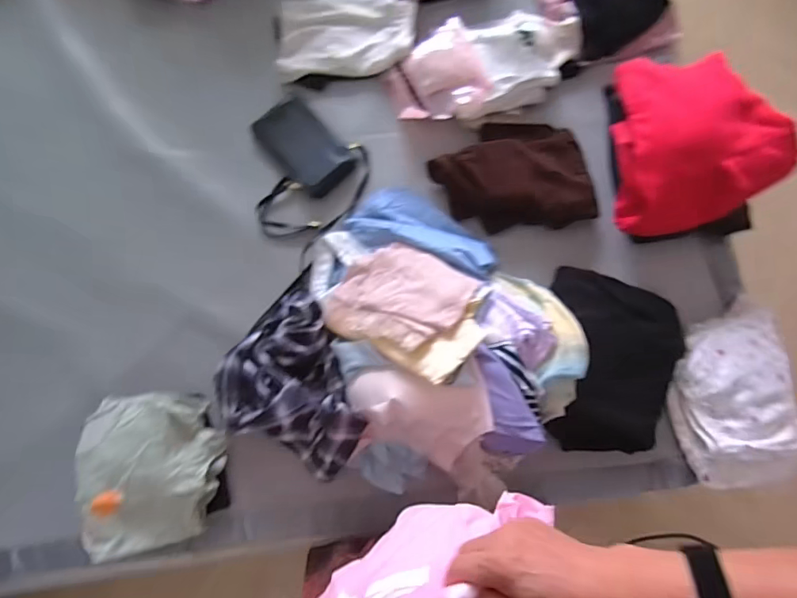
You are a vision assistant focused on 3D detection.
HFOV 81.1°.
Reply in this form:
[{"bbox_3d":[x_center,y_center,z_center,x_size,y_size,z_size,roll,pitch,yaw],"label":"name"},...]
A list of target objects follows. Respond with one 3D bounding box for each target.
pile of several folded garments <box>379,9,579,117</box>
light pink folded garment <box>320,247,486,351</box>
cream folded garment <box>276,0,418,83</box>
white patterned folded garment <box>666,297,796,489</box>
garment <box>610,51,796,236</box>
[{"bbox_3d":[0.166,-0.443,0.862,0.375,0.046,0.196,-19,82,-3],"label":"pile of several folded garments"},{"bbox_3d":[0.004,-0.001,0.757,0.213,0.056,0.213,19,65,32],"label":"light pink folded garment"},{"bbox_3d":[-0.099,-0.511,0.896,0.272,0.040,0.177,-8,82,-2],"label":"cream folded garment"},{"bbox_3d":[0.556,0.155,0.770,0.200,0.059,0.289,-7,82,-2],"label":"white patterned folded garment"},{"bbox_3d":[0.501,-0.269,0.788,0.230,0.124,0.306,-1,81,-1],"label":"garment"}]

